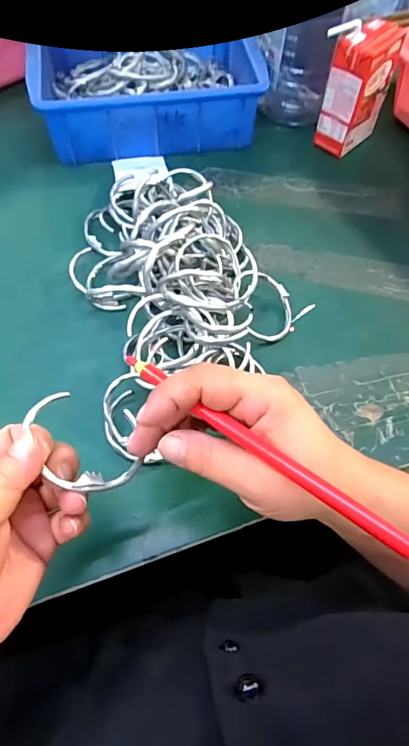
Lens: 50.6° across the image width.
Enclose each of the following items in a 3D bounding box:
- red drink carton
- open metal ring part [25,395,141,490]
[{"bbox_3d":[0.161,-0.302,0.463,0.071,0.112,0.048,-40,71,-19],"label":"red drink carton"},{"bbox_3d":[-0.070,0.039,0.239,0.041,0.012,0.065,-37,77,-18],"label":"open metal ring part"}]

